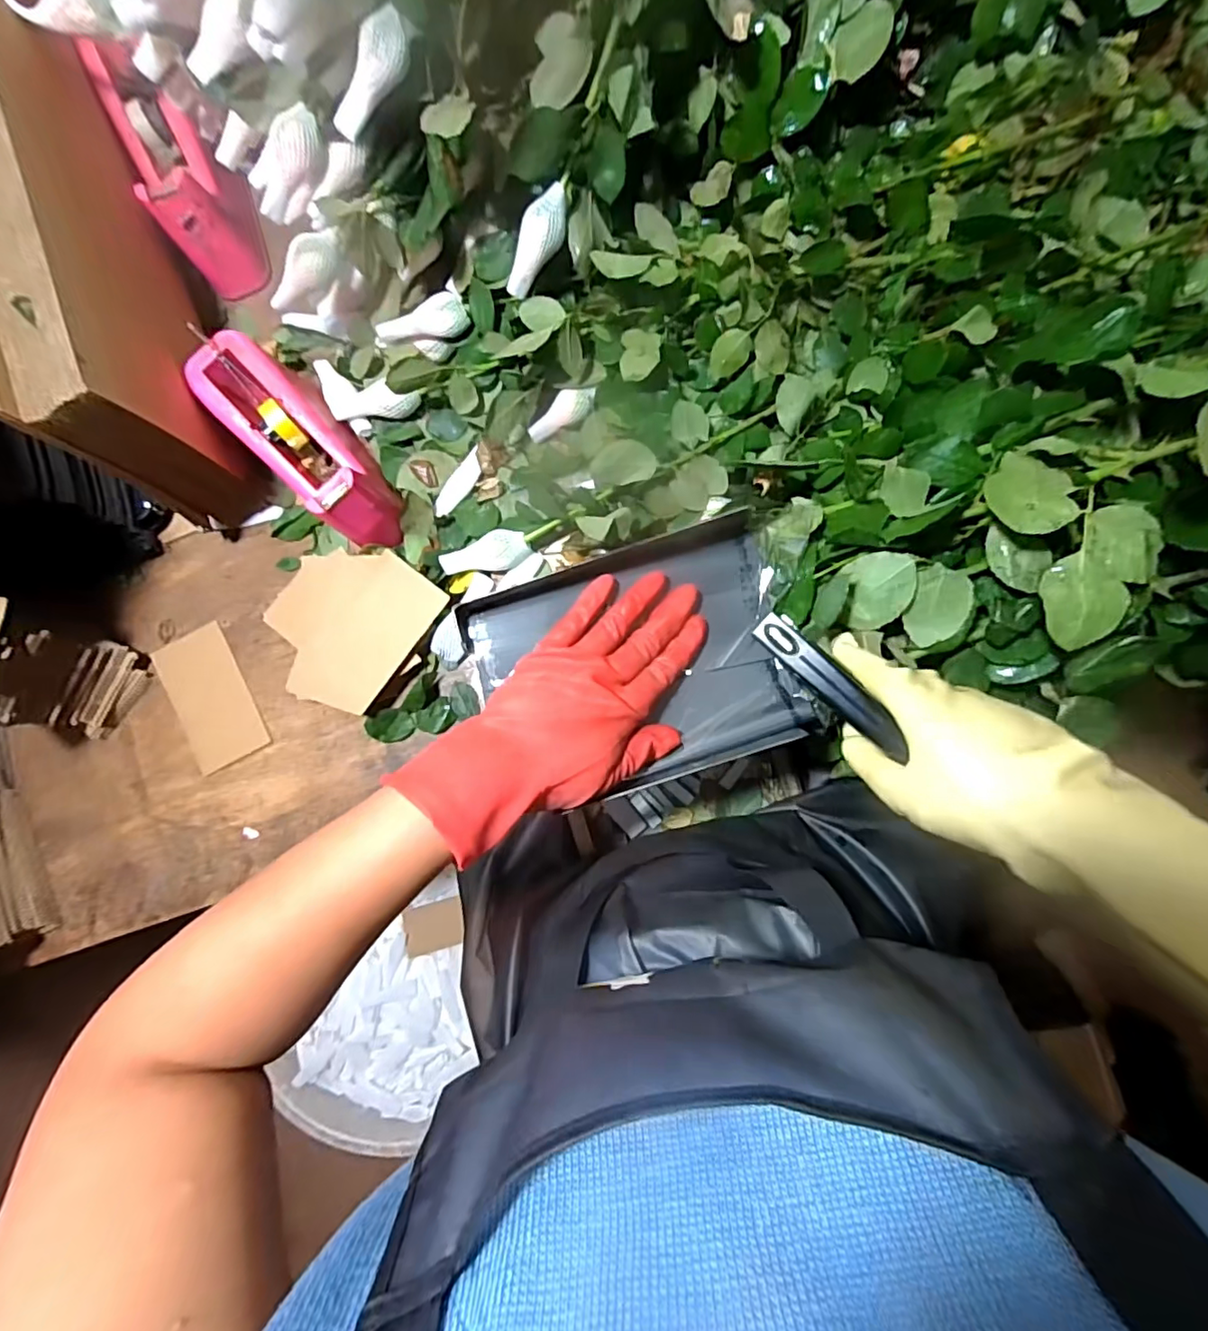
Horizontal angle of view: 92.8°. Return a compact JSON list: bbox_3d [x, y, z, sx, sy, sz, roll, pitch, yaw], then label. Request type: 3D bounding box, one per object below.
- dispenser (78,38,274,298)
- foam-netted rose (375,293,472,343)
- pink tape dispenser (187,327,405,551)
[{"bbox_3d":[-0.395,-0.468,0.530,0.075,0.084,0.205,-26,102,2],"label":"dispenser"},{"bbox_3d":[-0.164,-0.310,0.528,0.079,0.031,0.030,-27,85,2],"label":"foam-netted rose"},{"bbox_3d":[-0.268,-0.191,0.513,0.081,0.106,0.209,-43,98,1],"label":"pink tape dispenser"}]

